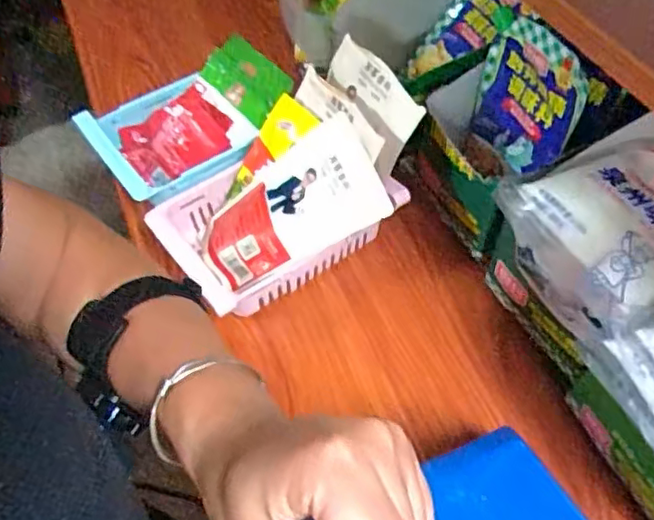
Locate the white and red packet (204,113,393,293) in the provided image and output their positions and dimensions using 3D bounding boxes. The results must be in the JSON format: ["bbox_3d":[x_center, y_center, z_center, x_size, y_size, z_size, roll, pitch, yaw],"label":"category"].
[{"bbox_3d":[-0.039,-0.052,0.602,0.188,0.016,0.119,-30,65,18],"label":"white and red packet"}]

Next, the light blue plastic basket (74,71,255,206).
[{"bbox_3d":[-0.182,-0.141,0.717,0.160,0.043,0.156,-33,59,-21],"label":"light blue plastic basket"}]

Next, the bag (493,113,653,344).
[{"bbox_3d":[0.261,-0.022,0.513,0.180,0.077,0.157,-17,54,-10],"label":"bag"}]

